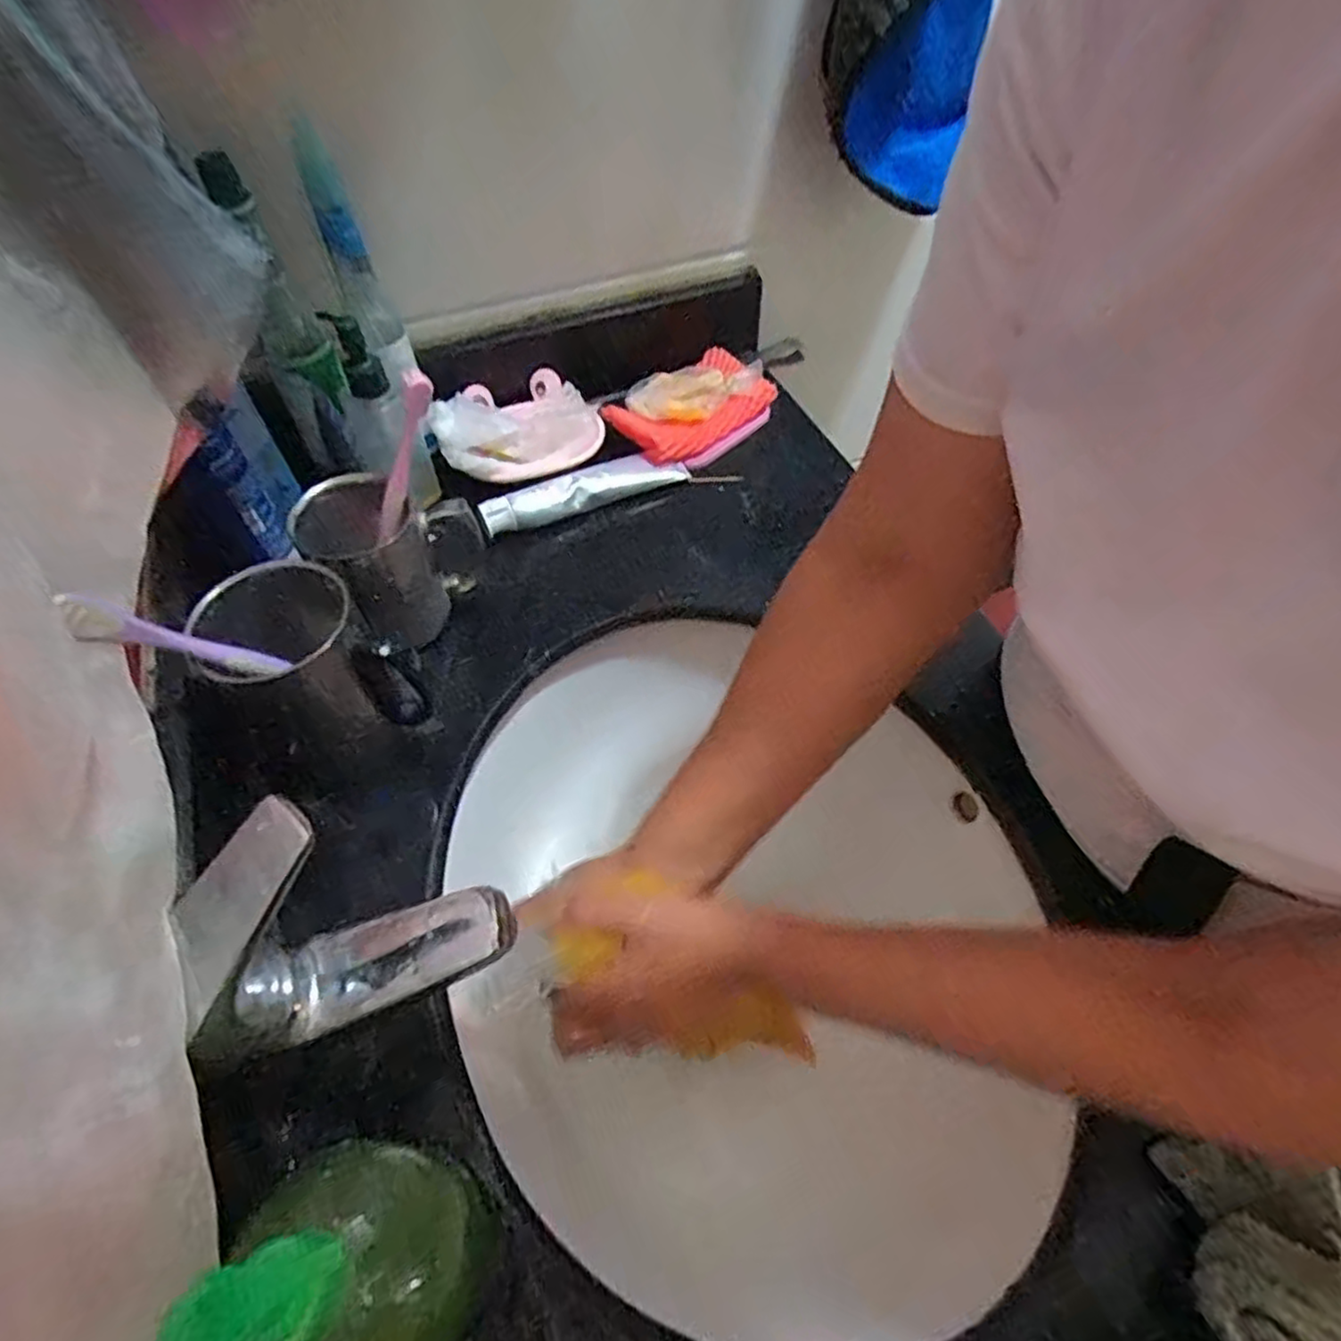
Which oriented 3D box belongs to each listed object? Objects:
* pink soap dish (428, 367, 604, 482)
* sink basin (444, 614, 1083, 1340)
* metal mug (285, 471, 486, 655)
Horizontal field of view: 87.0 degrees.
[{"bbox_3d":[-0.132,-0.217,0.610,0.138,0.037,0.104,-21,57,-14],"label":"pink soap dish"},{"bbox_3d":[0.035,0.168,0.475,0.357,0.117,0.432,-23,57,-15],"label":"sink basin"},{"bbox_3d":[-0.185,-0.075,0.487,0.101,0.105,0.072,-36,62,-22],"label":"metal mug"}]

